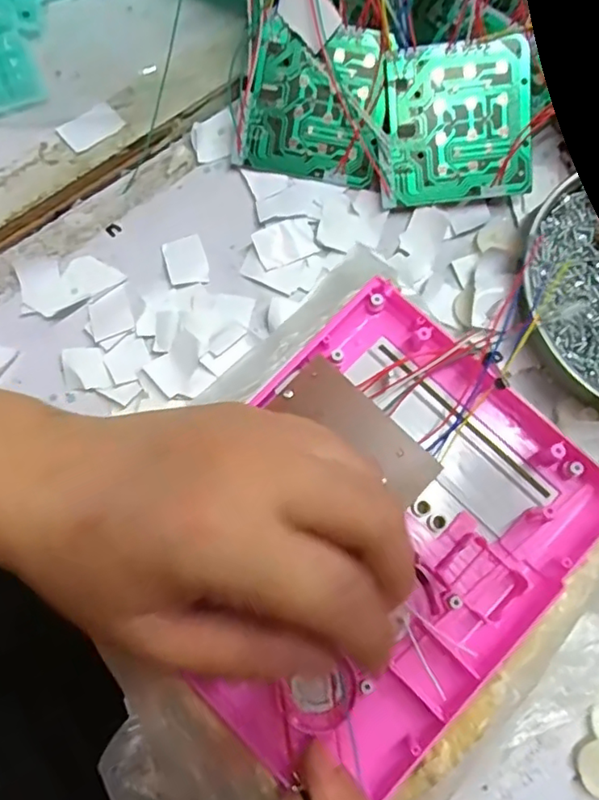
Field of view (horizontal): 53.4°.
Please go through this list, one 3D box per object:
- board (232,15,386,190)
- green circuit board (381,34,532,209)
[{"bbox_3d":[0.007,-0.150,0.303,0.073,0.005,0.069,8,107,1],"label":"board"},{"bbox_3d":[0.077,-0.136,0.294,0.072,0.004,0.072,-5,102,6],"label":"green circuit board"}]

